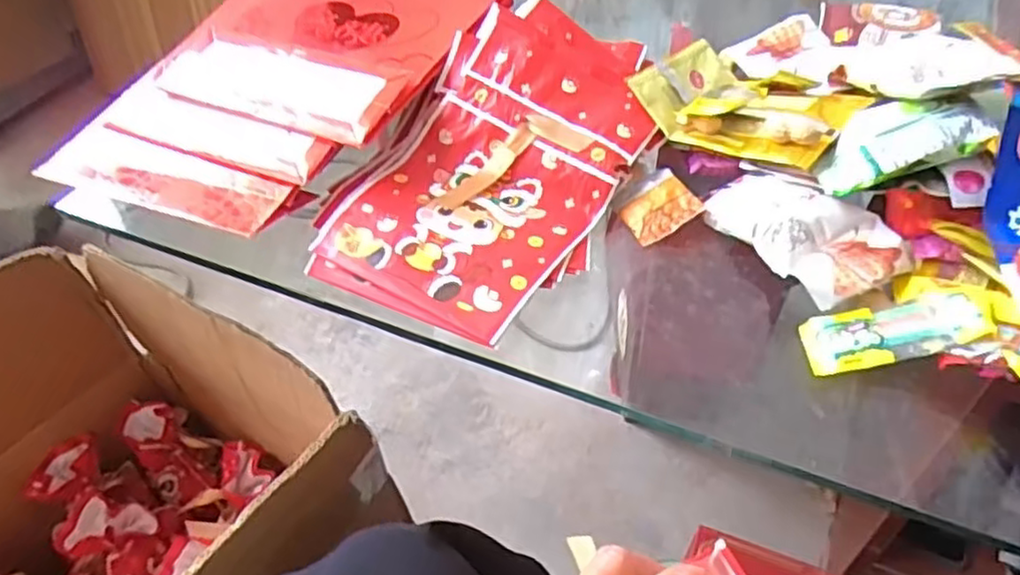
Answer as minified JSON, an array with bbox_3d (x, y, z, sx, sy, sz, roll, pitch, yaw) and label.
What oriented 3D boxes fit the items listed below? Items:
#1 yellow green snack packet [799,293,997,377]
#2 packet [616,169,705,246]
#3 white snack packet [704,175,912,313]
[{"bbox_3d":[0.215,0.026,0.400,0.092,0.009,0.035,-13,45,16],"label":"yellow green snack packet"},{"bbox_3d":[0.101,-0.054,0.490,0.048,0.012,0.044,-35,62,-1],"label":"packet"},{"bbox_3d":[0.187,-0.039,0.447,0.072,0.029,0.114,-27,51,-20],"label":"white snack packet"}]

